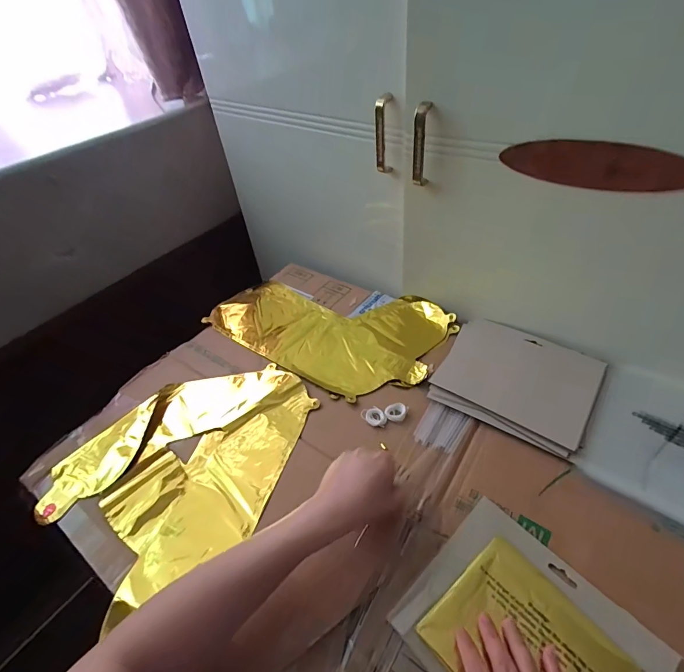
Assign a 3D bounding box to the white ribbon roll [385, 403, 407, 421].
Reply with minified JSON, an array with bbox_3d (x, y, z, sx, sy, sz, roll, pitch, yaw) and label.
[{"bbox_3d":[0.074,0.104,0.528,0.029,0.007,0.023,-11,44,-4],"label":"white ribbon roll"}]

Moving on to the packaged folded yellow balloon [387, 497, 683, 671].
[{"bbox_3d":[0.170,0.273,0.349,0.162,0.018,0.194,-35,50,-27],"label":"packaged folded yellow balloon"}]

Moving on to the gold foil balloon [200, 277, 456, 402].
[{"bbox_3d":[-0.026,-0.023,0.677,0.390,0.025,0.239,23,51,27],"label":"gold foil balloon"}]

